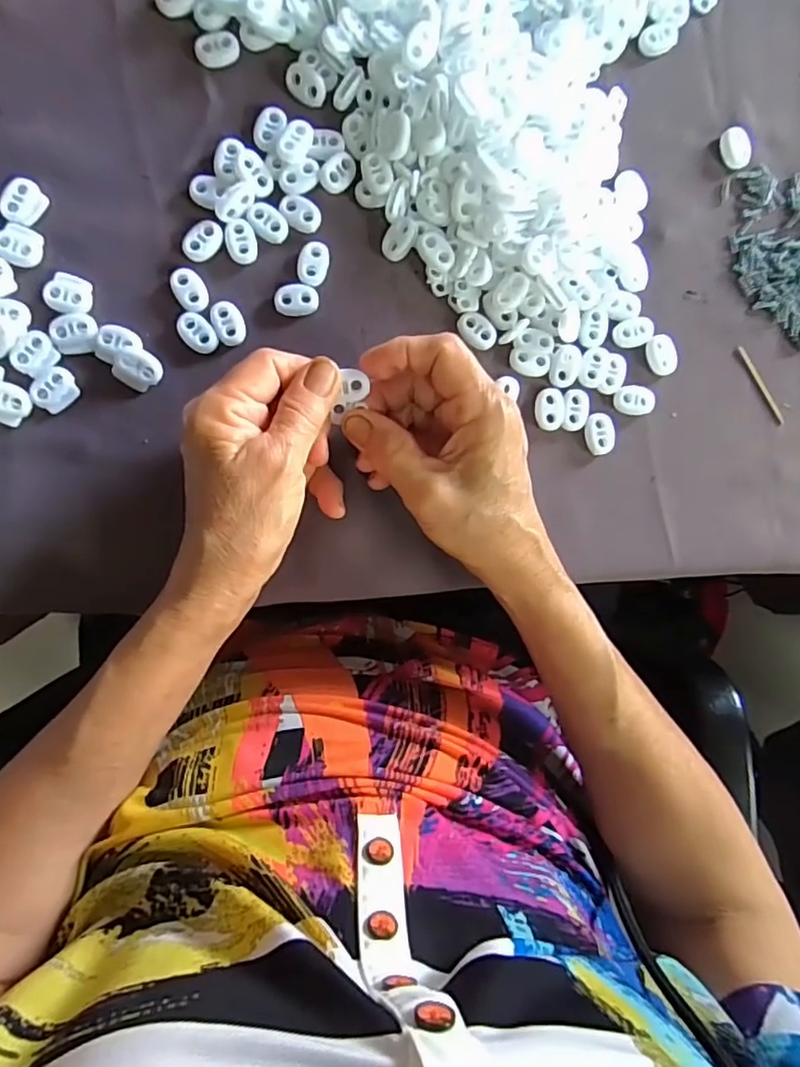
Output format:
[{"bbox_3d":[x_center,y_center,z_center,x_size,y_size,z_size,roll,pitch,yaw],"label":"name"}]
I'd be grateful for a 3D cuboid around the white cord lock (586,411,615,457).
[{"bbox_3d":[0.110,-0.054,0.322,0.015,0.006,0.022,-6,89,-7],"label":"white cord lock"}]

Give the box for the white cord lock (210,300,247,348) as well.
[{"bbox_3d":[-0.088,-0.108,0.301,0.015,0.004,0.023,-19,91,-7],"label":"white cord lock"}]

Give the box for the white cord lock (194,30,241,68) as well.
[{"bbox_3d":[-0.094,-0.249,0.302,0.022,0.006,0.014,-21,91,-7],"label":"white cord lock"}]

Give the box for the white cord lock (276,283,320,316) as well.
[{"bbox_3d":[-0.054,-0.122,0.306,0.022,0.004,0.015,-5,89,-7],"label":"white cord lock"}]

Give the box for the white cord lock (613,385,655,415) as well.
[{"bbox_3d":[0.130,-0.074,0.325,0.022,0.004,0.015,1,89,-7],"label":"white cord lock"}]

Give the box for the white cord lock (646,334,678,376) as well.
[{"bbox_3d":[0.147,-0.099,0.327,0.016,0.004,0.021,-19,91,-7],"label":"white cord lock"}]

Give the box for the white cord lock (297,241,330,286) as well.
[{"bbox_3d":[-0.045,-0.142,0.307,0.015,0.004,0.023,12,87,-6],"label":"white cord lock"}]

